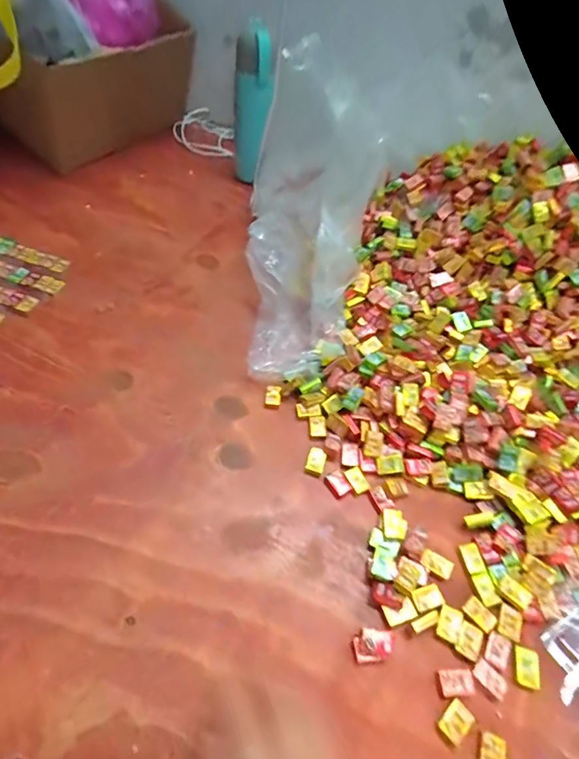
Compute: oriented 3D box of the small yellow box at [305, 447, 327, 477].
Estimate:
[{"bbox_3d":[0.026,0.083,0.448,0.018,0.007,0.028,16,53,7],"label":"small yellow box"}]

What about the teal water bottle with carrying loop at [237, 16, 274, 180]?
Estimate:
[{"bbox_3d":[-0.058,-0.424,0.705,0.046,0.228,0.050,-11,55,-13],"label":"teal water bottle with carrying loop"}]

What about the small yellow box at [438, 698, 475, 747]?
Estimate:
[{"bbox_3d":[0.123,0.252,0.327,0.025,0.004,0.019,-34,63,-26],"label":"small yellow box"}]

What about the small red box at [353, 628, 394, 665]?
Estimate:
[{"bbox_3d":[0.067,0.210,0.353,0.032,0.013,0.022,-5,54,-9],"label":"small red box"}]

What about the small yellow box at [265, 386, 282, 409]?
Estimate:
[{"bbox_3d":[-0.018,0.019,0.492,0.016,0.006,0.025,5,53,-1],"label":"small yellow box"}]

